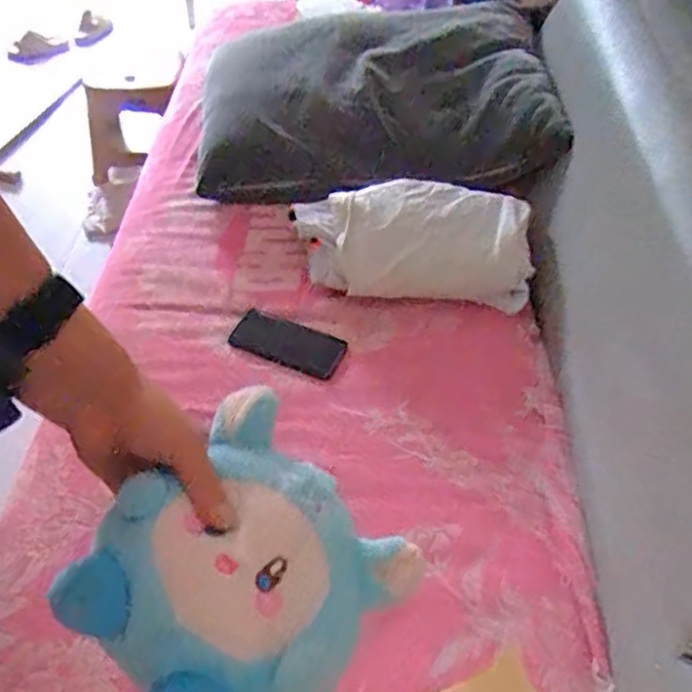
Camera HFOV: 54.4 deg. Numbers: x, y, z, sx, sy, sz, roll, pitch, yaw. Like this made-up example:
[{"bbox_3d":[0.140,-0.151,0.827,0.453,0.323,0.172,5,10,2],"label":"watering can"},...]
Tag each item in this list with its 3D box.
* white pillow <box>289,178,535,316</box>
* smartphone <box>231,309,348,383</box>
[{"bbox_3d":[0.102,-0.156,1.022,0.354,0.110,0.173,0,51,-4],"label":"white pillow"},{"bbox_3d":[-0.083,-0.003,0.956,0.160,0.012,0.072,23,53,14],"label":"smartphone"}]

